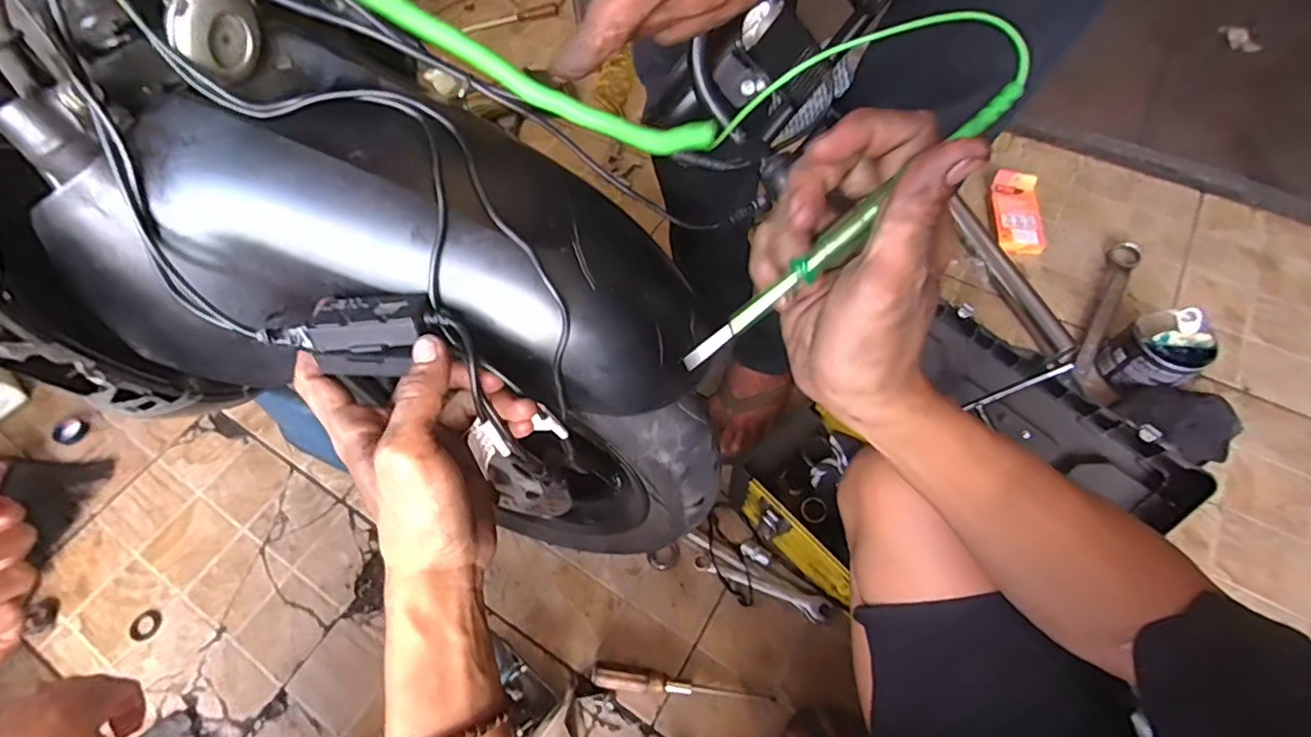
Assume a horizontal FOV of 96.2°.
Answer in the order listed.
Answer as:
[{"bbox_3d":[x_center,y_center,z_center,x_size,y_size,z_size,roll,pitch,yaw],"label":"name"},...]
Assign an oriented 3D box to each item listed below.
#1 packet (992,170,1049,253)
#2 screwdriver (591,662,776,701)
[{"bbox_3d":[0.630,-0.275,1.027,0.084,0.035,0.164,7,59,7],"label":"packet"},{"bbox_3d":[0.030,0.367,0.683,0.203,0.024,0.023,7,59,2],"label":"screwdriver"}]

